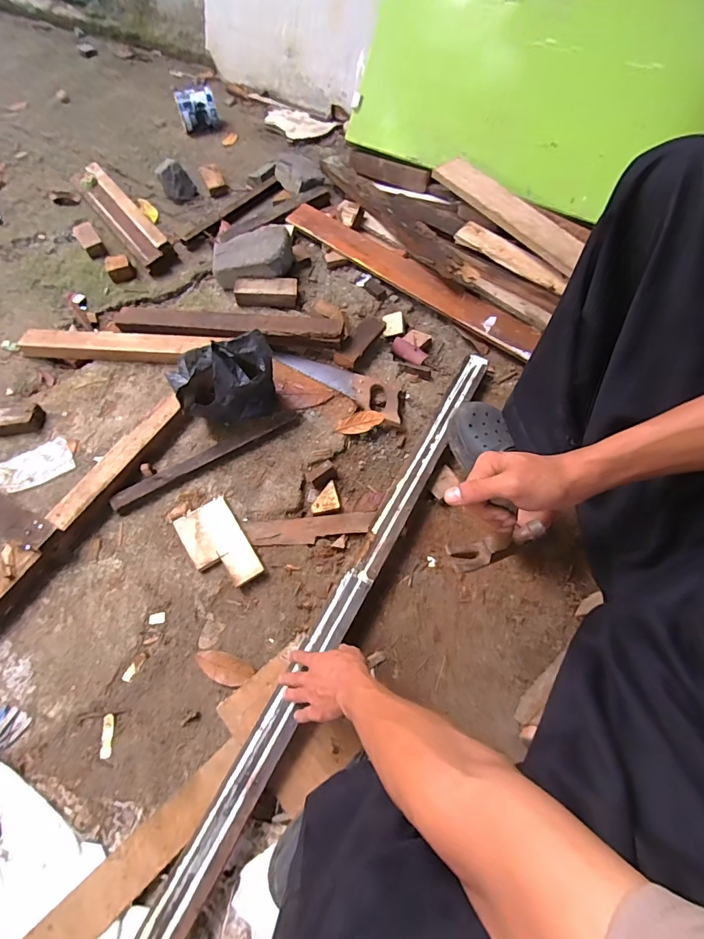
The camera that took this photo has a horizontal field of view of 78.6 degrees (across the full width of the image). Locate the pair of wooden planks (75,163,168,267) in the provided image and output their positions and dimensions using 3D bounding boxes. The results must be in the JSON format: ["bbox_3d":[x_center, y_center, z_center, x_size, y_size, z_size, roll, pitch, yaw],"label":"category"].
[{"bbox_3d":[-0.681,-0.752,1.267,0.100,0.058,0.499,-35,67,-16],"label":"pair of wooden planks"}]

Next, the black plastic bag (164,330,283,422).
[{"bbox_3d":[-0.251,-0.182,0.873,0.184,0.183,0.106,-13,63,-6],"label":"black plastic bag"}]

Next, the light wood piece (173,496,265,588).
[{"bbox_3d":[-0.245,0.141,0.795,0.101,0.024,0.172,-30,66,-14],"label":"light wood piece"}]

